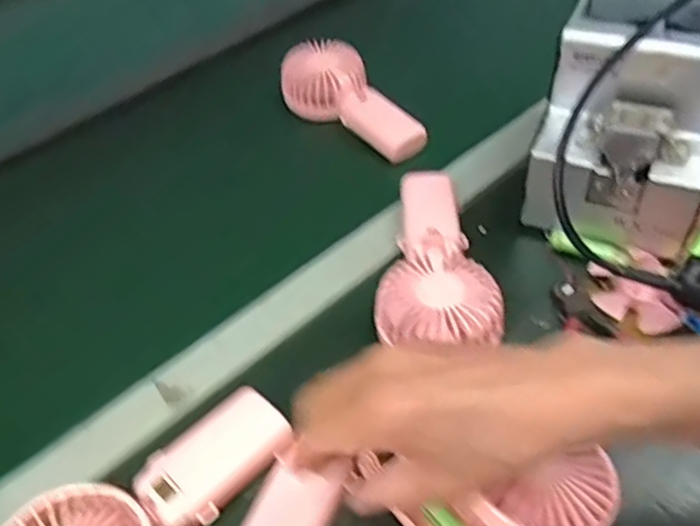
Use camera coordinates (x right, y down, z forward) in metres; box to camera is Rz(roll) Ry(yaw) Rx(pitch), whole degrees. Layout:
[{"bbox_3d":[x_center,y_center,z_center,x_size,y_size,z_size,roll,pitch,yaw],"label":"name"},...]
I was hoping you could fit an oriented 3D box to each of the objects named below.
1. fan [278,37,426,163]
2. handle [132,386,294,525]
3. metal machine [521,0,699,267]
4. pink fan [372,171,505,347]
[{"bbox_3d":[0.006,-0.164,0.666,0.173,0.043,0.075,41,62,21],"label":"fan"},{"bbox_3d":[-0.084,0.123,0.407,0.094,0.028,0.054,-37,54,-25],"label":"handle"},{"bbox_3d":[0.222,-0.118,0.511,0.124,0.149,0.178,15,51,19],"label":"metal machine"},{"bbox_3d":[0.071,-0.001,0.499,0.087,0.038,0.175,4,48,10],"label":"pink fan"}]

